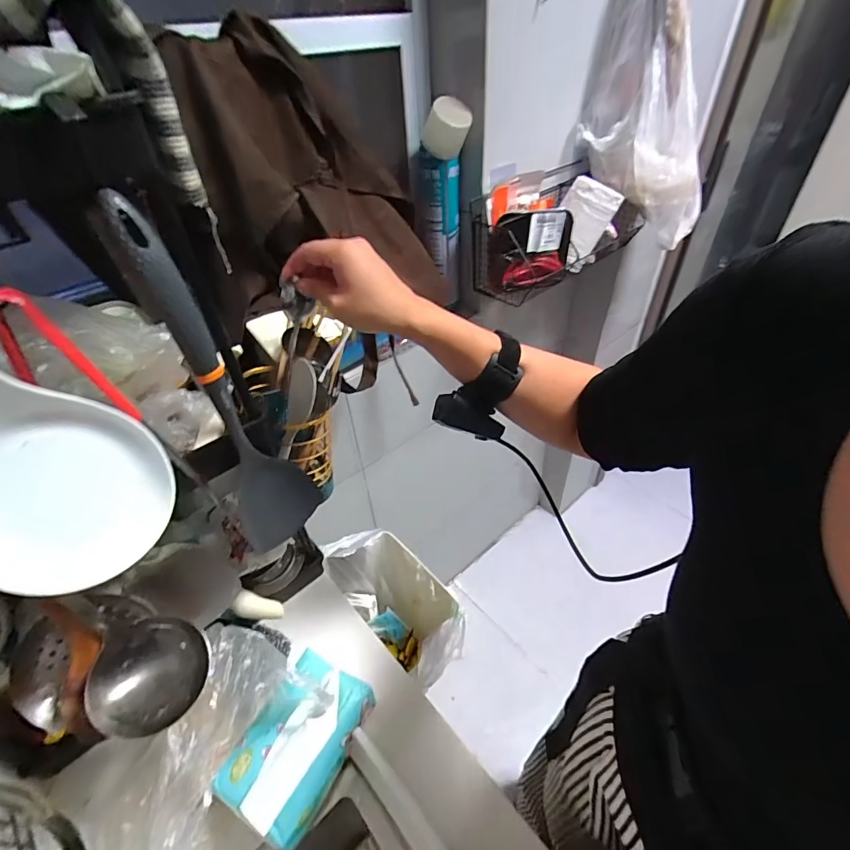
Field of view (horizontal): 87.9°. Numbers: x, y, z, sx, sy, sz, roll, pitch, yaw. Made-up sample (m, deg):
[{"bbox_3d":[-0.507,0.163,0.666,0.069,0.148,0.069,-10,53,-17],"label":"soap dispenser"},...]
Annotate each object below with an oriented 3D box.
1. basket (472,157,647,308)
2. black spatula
[{"bbox_3d":[0.249,-0.367,0.807,0.349,0.174,0.139,-31,49,-26],"label":"basket"},{"bbox_3d":[-0.165,-0.015,0.395,0.078,0.347,0.043,-19,45,-16],"label":"black spatula"}]

